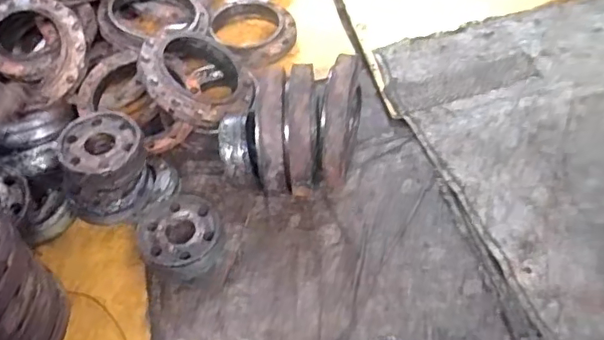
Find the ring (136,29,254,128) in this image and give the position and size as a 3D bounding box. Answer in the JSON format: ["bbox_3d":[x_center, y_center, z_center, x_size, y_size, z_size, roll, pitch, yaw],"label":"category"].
[{"bbox_3d":[-0.183,-0.150,0.992,0.203,0.068,0.194,4,57,-33],"label":"ring"}]

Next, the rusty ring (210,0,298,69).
[{"bbox_3d":[-0.103,-0.283,1.179,0.184,0.036,0.170,0,51,0],"label":"rusty ring"}]

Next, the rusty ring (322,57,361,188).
[{"bbox_3d":[0.056,-0.062,0.899,0.043,0.197,0.173,8,51,7],"label":"rusty ring"}]

